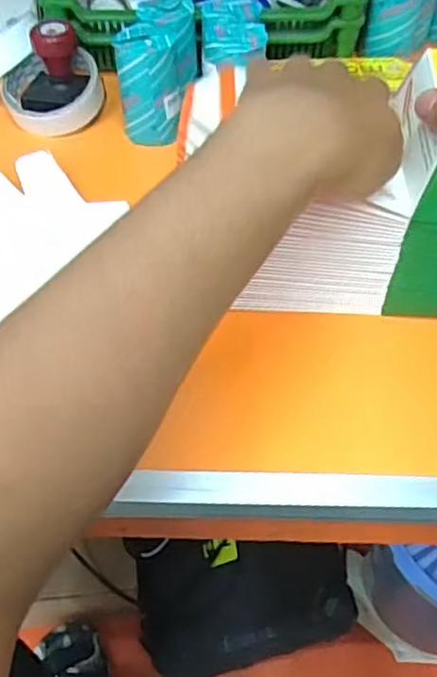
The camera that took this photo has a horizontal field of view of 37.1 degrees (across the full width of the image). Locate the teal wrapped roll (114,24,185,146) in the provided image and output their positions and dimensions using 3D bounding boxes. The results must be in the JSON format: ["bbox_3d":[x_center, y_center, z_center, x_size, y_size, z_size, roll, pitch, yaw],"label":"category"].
[{"bbox_3d":[-0.058,-0.214,0.552,0.052,0.081,0.050,-5,50,-6],"label":"teal wrapped roll"}]

